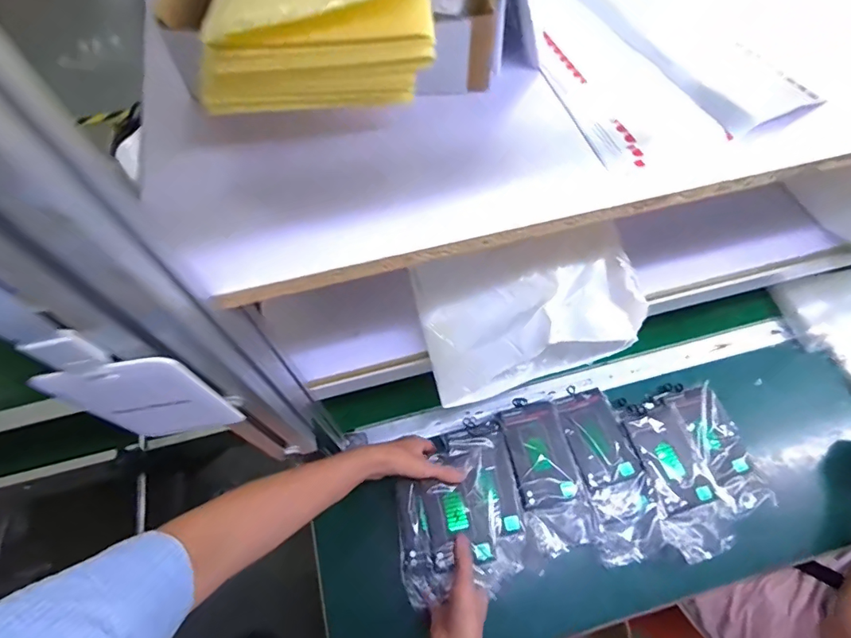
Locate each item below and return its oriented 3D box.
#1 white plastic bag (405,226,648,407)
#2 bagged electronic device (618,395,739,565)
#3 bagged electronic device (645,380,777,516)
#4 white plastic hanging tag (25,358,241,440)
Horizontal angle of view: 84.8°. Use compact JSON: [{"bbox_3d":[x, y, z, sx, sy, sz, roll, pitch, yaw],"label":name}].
[{"bbox_3d":[0.117,0.005,0.496,0.233,0.130,0.093,-17,63,-7],"label":"white plastic bag"},{"bbox_3d":[0.360,0.219,0.682,0.111,0.053,0.233,-16,63,-7],"label":"bagged electronic device"},{"bbox_3d":[0.432,0.185,0.708,0.093,0.048,0.201,-17,63,-7],"label":"bagged electronic device"},{"bbox_3d":[-0.159,0.049,0.270,0.066,0.100,0.009,-12,62,-5],"label":"white plastic hanging tag"}]

